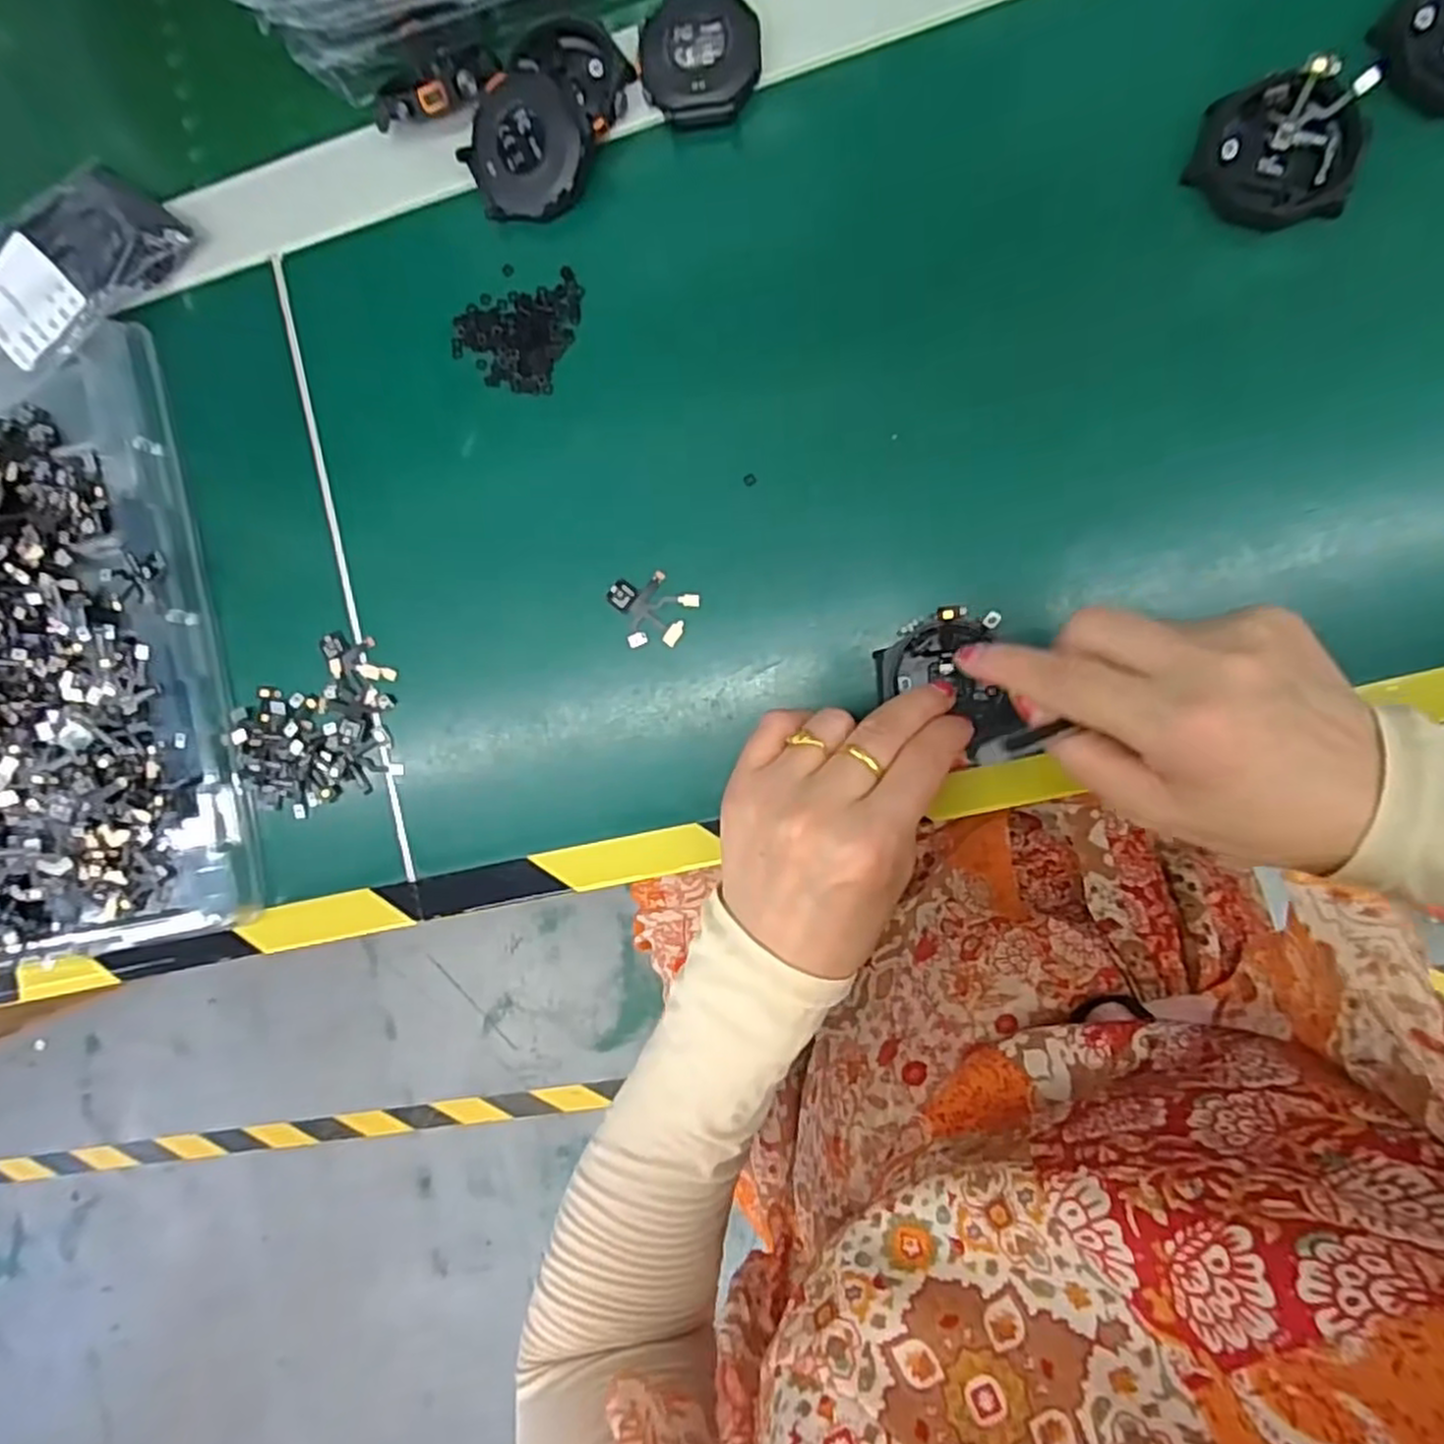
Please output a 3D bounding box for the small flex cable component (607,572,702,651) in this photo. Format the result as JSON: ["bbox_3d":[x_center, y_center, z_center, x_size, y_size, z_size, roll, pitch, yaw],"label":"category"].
[{"bbox_3d":[-0.031,-0.047,0.305,0.035,0.004,0.031,31,95,6],"label":"small flex cable component"}]

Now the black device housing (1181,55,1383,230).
[{"bbox_3d":[0.199,-0.202,0.261,0.053,0.012,0.048,-13,89,8],"label":"black device housing"}]

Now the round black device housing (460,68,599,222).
[{"bbox_3d":[-0.079,-0.230,0.299,0.050,0.010,0.050,5,111,14],"label":"round black device housing"}]

